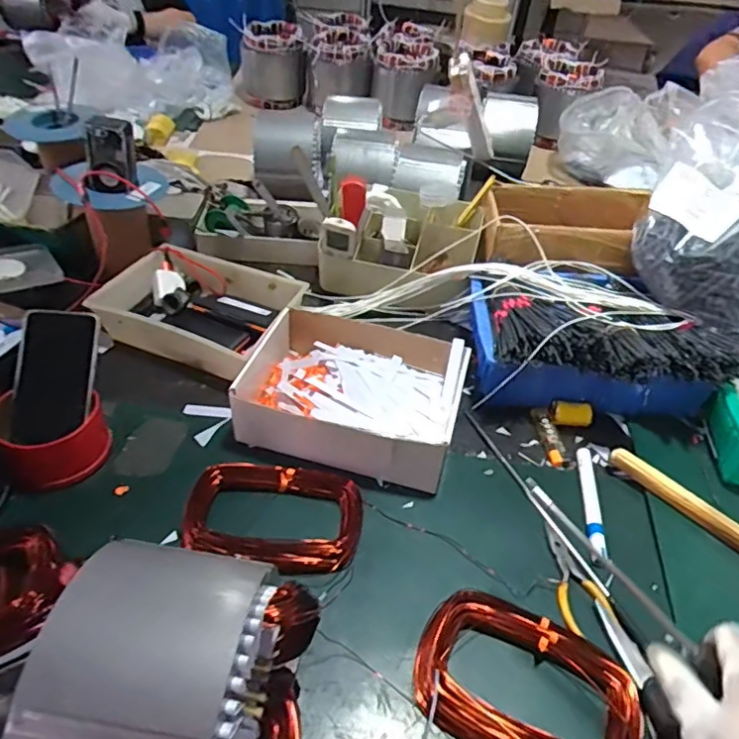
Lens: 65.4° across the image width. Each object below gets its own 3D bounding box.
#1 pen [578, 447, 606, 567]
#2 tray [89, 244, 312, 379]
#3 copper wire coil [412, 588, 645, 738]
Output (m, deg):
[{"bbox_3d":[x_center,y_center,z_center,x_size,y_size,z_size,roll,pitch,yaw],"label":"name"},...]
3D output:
[{"bbox_3d":[0.242,0.146,0.630,0.017,0.017,0.147,9,43,4],"label":"pen"},{"bbox_3d":[-0.232,-0.080,0.796,0.255,0.067,0.180,15,44,10],"label":"tray"},{"bbox_3d":[0.130,0.261,0.482,0.174,0.034,0.121,21,45,16],"label":"copper wire coil"}]

